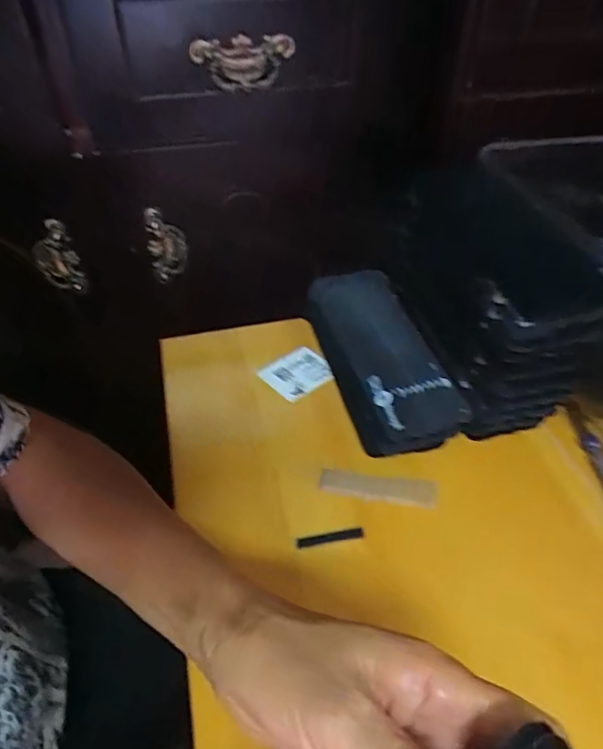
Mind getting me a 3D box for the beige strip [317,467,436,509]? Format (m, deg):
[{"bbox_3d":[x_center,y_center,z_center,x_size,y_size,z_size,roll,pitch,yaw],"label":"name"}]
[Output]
[{"bbox_3d":[0.056,0.083,0.383,0.083,0.004,0.021,7,46,9],"label":"beige strip"}]

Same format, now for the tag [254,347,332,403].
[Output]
[{"bbox_3d":[-0.002,-0.001,0.478,0.056,0.004,0.050,-31,55,-25],"label":"tag"}]

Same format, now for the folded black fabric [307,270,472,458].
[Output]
[{"bbox_3d":[0.069,-0.020,0.462,0.088,0.032,0.207,-10,46,-9],"label":"folded black fabric"}]

